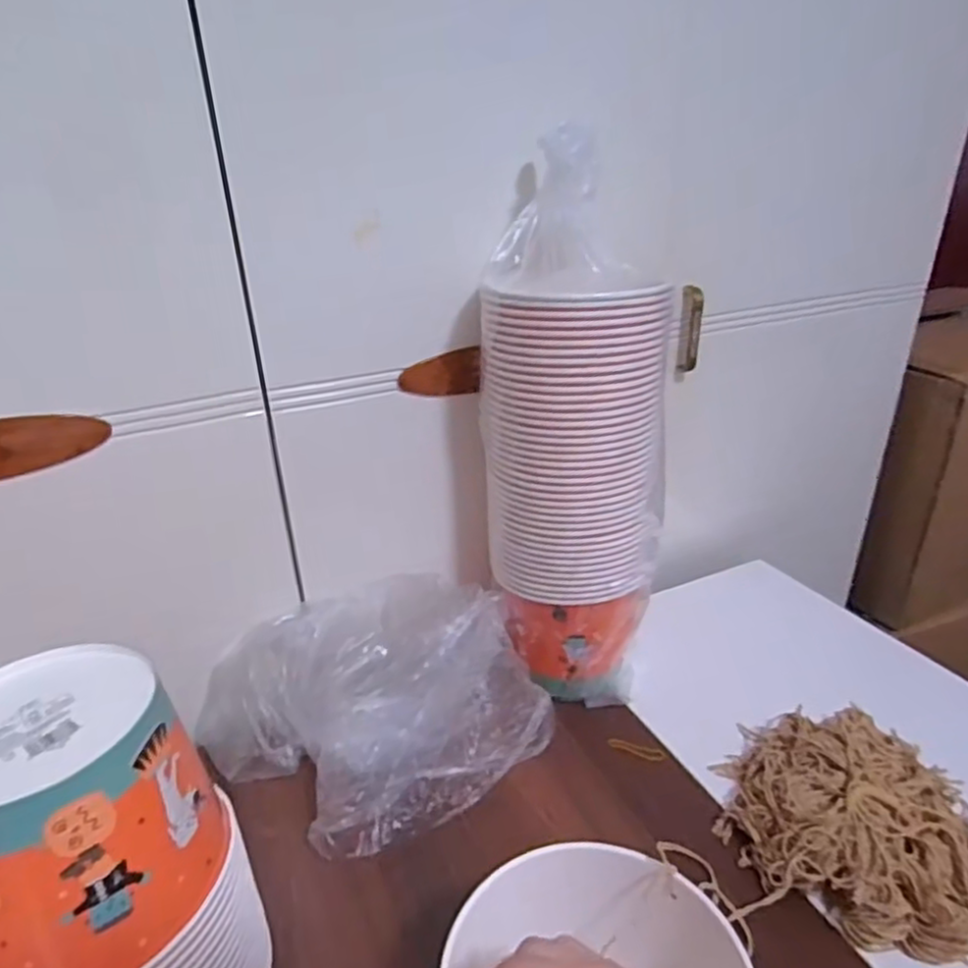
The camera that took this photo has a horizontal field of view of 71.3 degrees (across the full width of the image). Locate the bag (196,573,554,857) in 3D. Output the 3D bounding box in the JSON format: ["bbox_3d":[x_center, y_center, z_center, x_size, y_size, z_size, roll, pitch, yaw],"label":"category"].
[{"bbox_3d":[-0.109,0.196,0.655,0.287,0.128,0.244,-19,31,-29],"label":"bag"}]

